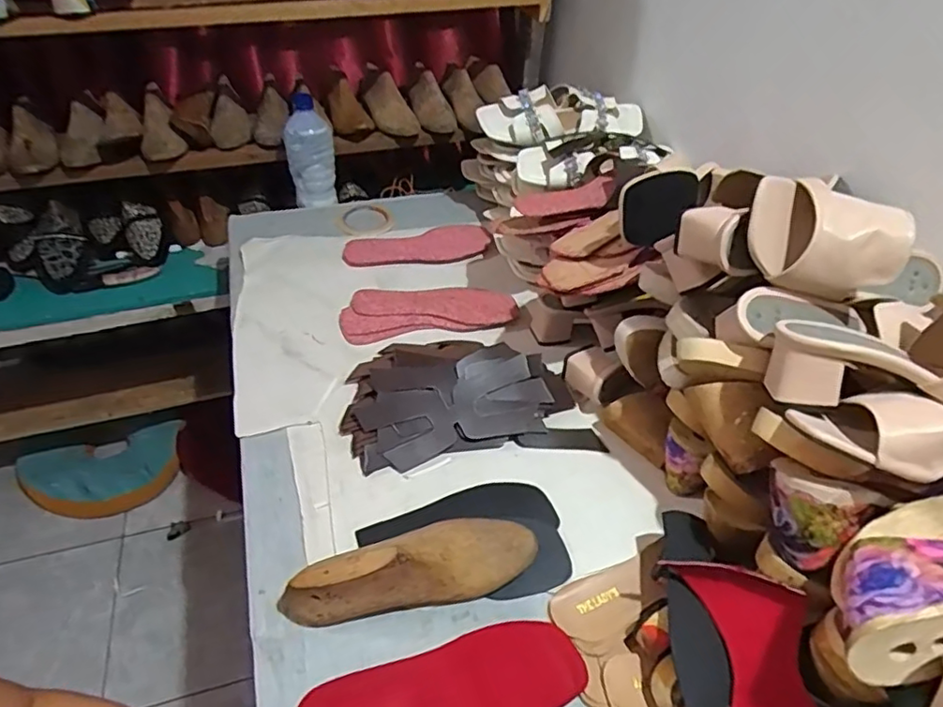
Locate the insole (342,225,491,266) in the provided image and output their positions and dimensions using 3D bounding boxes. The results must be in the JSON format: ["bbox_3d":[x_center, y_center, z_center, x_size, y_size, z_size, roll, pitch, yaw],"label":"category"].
[{"bbox_3d":[-0.088,-0.182,0.996,0.241,0.013,0.091,-13,46,-15],"label":"insole"}]

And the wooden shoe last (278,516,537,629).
[{"bbox_3d":[-0.059,0.195,0.568,0.243,0.080,0.074,-10,46,-12],"label":"wooden shoe last"}]

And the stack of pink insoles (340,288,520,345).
[{"bbox_3d":[-0.063,-0.069,0.874,0.244,0.023,0.102,-5,45,-7],"label":"stack of pink insoles"}]

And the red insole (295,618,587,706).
[{"bbox_3d":[-0.029,0.292,0.507,0.247,0.013,0.082,-14,49,-15],"label":"red insole"}]

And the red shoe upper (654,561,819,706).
[{"bbox_3d":[0.213,0.242,0.479,0.110,0.048,0.151,4,44,1],"label":"red shoe upper"}]

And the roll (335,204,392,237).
[{"bbox_3d":[-0.190,-0.237,1.065,0.106,0.012,0.106,1,44,-1],"label":"roll"}]

